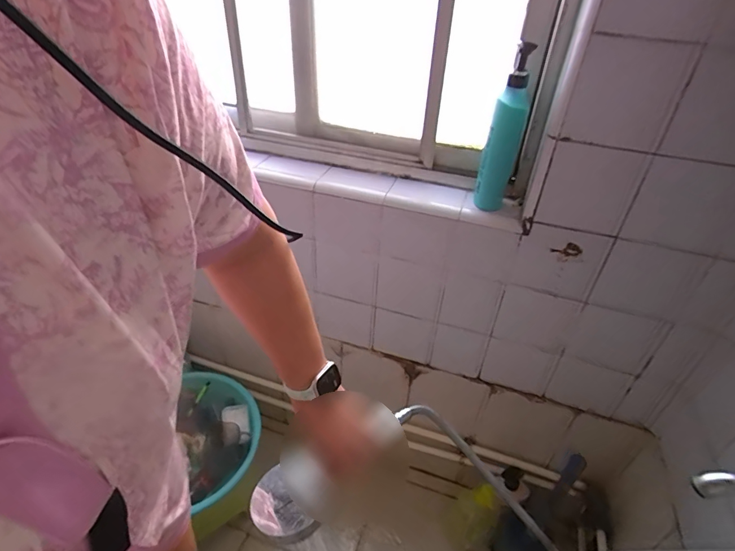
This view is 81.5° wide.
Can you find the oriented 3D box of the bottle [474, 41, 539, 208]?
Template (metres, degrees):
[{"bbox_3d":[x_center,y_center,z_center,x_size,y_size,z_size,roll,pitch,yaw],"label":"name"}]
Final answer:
[{"bbox_3d":[0.250,-0.243,0.787,0.061,0.302,0.067,19,42,15],"label":"bottle"}]

